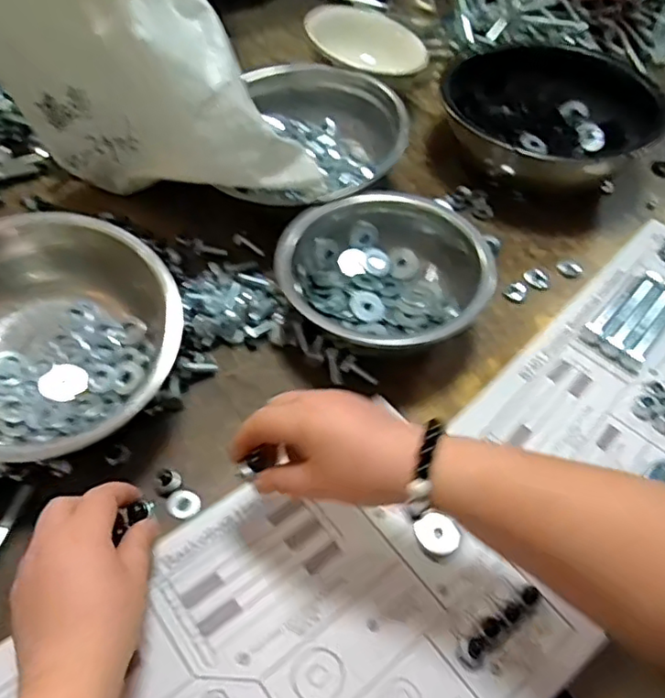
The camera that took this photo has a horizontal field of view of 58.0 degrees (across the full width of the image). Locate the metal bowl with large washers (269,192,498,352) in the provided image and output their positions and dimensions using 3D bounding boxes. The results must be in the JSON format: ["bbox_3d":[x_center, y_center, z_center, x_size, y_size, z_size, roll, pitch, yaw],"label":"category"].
[{"bbox_3d":[0.039,-0.061,0.519,0.171,0.072,0.163,-11,55,-13],"label":"metal bowl with large washers"}]

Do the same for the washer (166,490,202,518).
[{"bbox_3d":[-0.105,0.109,0.424,0.022,0.004,0.021,3,53,-3],"label":"washer"}]

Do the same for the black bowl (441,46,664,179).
[{"bbox_3d":[0.233,-0.262,0.680,0.190,0.079,0.200,3,53,-3],"label":"black bowl"}]

